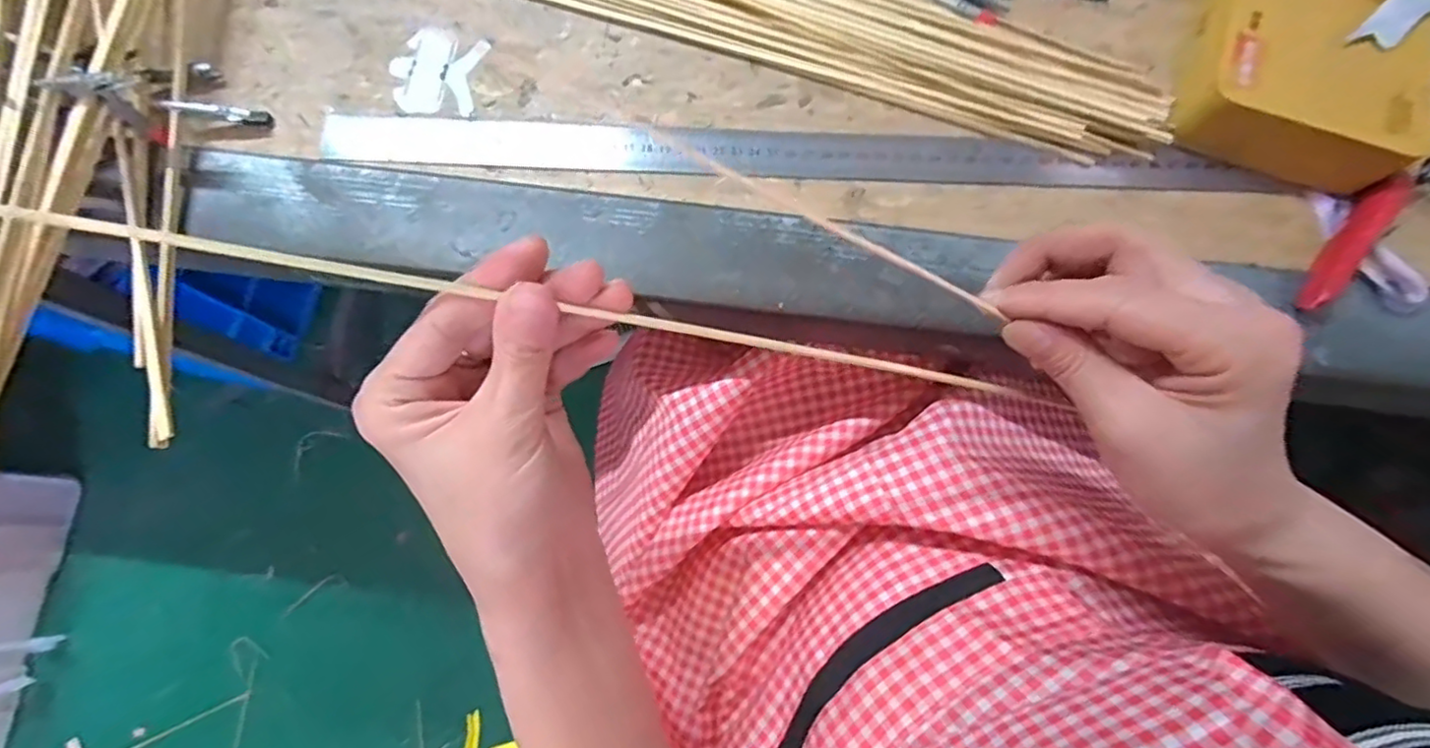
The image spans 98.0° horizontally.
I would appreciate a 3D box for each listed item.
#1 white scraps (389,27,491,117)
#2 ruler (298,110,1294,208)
[{"bbox_3d":[-0.161,-0.175,0.358,0.051,0.004,0.054,8,77,2],"label":"white scraps"},{"bbox_3d":[0.049,-0.118,0.344,0.521,0.006,0.030,3,77,1],"label":"ruler"}]

